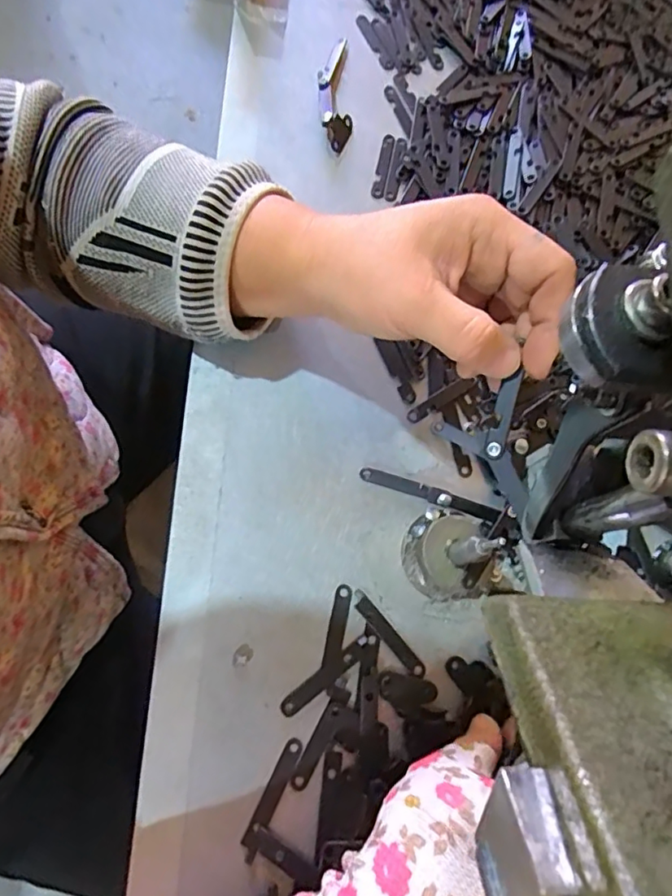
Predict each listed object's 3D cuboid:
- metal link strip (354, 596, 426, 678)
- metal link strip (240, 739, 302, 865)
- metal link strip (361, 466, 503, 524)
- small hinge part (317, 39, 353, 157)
[{"bbox_3d":[0.029,0.099,0.288,0.008,0.004,0.048,-40,82,-15],"label":"metal link strip"},{"bbox_3d":[-0.031,0.168,0.265,0.009,0.004,0.053,27,73,2],"label":"metal link strip"},{"bbox_3d":[0.053,0.026,0.309,0.079,0.004,0.008,19,73,0],"label":"metal link strip"},{"bbox_3d":[-0.001,-0.243,0.380,0.021,0.011,0.093,-1,74,-6],"label":"small hinge part"}]

